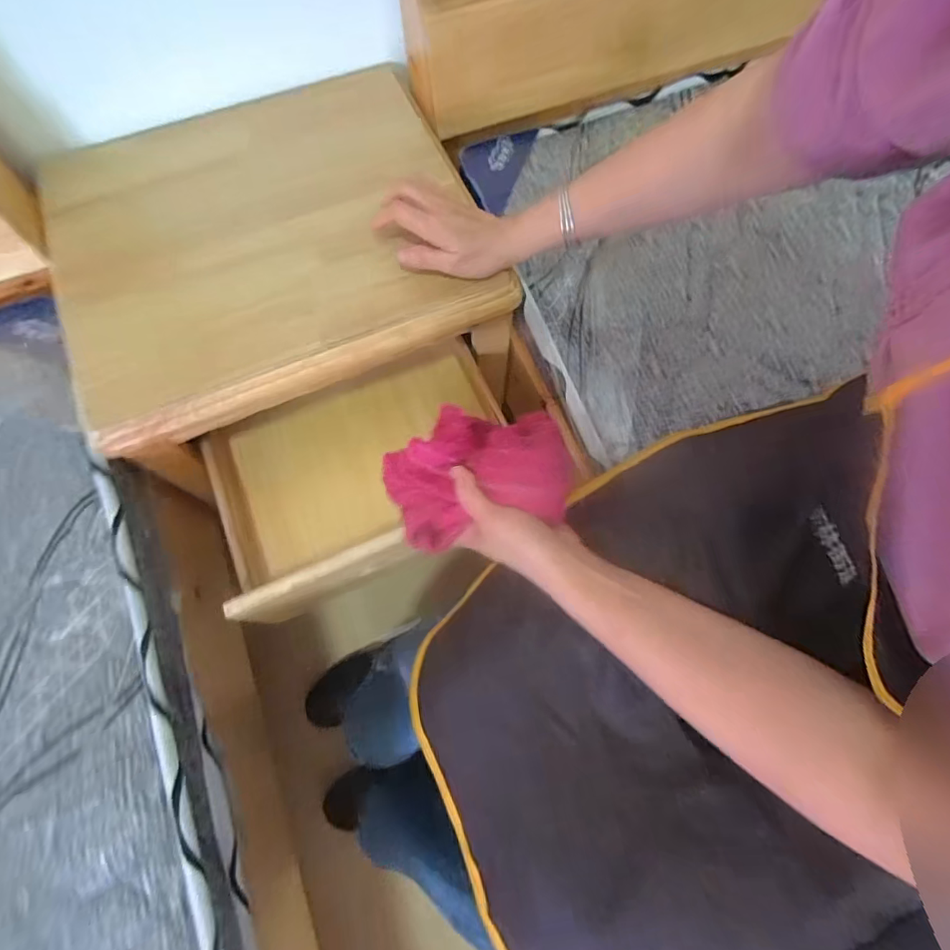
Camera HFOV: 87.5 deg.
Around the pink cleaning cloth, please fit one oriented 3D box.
[{"bbox_3d":[-0.001,-0.006,0.398,0.142,0.044,0.108,-10,69,-3],"label":"pink cleaning cloth"}]

